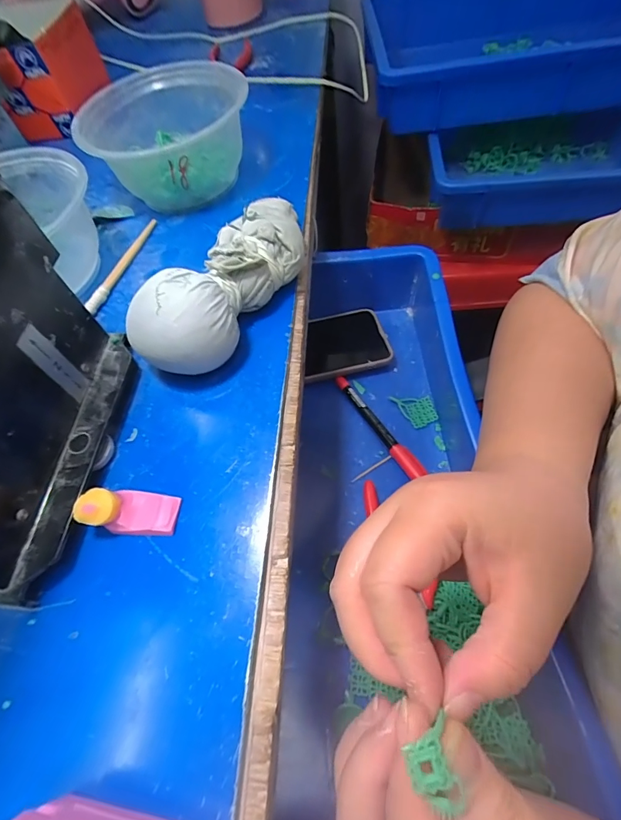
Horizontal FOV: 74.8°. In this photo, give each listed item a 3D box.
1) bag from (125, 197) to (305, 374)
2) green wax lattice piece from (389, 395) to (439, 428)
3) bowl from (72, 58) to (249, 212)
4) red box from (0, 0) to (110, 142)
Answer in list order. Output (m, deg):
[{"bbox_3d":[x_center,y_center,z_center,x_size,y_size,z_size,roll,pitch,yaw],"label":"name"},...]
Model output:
[{"bbox_3d":[-0.047,-0.085,0.257,0.059,0.050,0.157,24,66,19],"label":"bag"},{"bbox_3d":[0.099,0.000,0.383,0.035,0.007,0.034,-17,59,-2],"label":"green wax lattice piece"},{"bbox_3d":[-0.119,-0.226,0.334,0.116,0.064,0.116,-3,59,6],"label":"bowl"},{"bbox_3d":[-0.268,-0.351,0.418,0.060,0.072,0.118,-1,60,7],"label":"red box"}]

